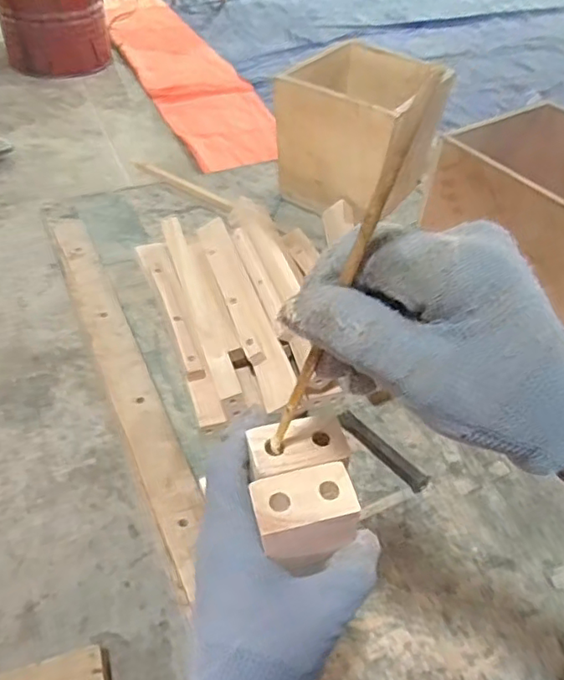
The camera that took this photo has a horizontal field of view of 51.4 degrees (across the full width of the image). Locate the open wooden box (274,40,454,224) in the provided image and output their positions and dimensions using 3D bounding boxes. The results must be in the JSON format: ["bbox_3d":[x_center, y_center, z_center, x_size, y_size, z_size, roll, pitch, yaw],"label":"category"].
[{"bbox_3d":[0.138,-0.371,1.078,0.237,0.218,0.230,34,52,25],"label":"open wooden box"}]

